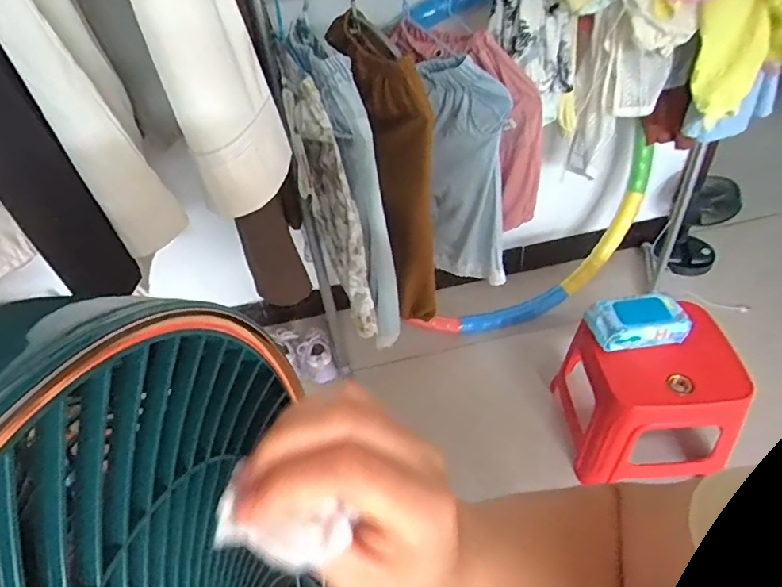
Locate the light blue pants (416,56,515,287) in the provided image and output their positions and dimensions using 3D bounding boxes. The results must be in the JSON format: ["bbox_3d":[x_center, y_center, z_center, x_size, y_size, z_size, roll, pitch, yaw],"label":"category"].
[{"bbox_3d":[0.133,-0.189,0.902,0.164,0.416,0.045,28,54,31],"label":"light blue pants"}]

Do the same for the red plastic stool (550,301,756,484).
[{"bbox_3d":[0.516,0.199,1.024,0.273,0.261,0.260,-5,44,2],"label":"red plastic stool"}]

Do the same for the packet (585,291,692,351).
[{"bbox_3d":[0.480,0.055,0.982,0.172,0.050,0.095,-7,44,0],"label":"packet"}]

